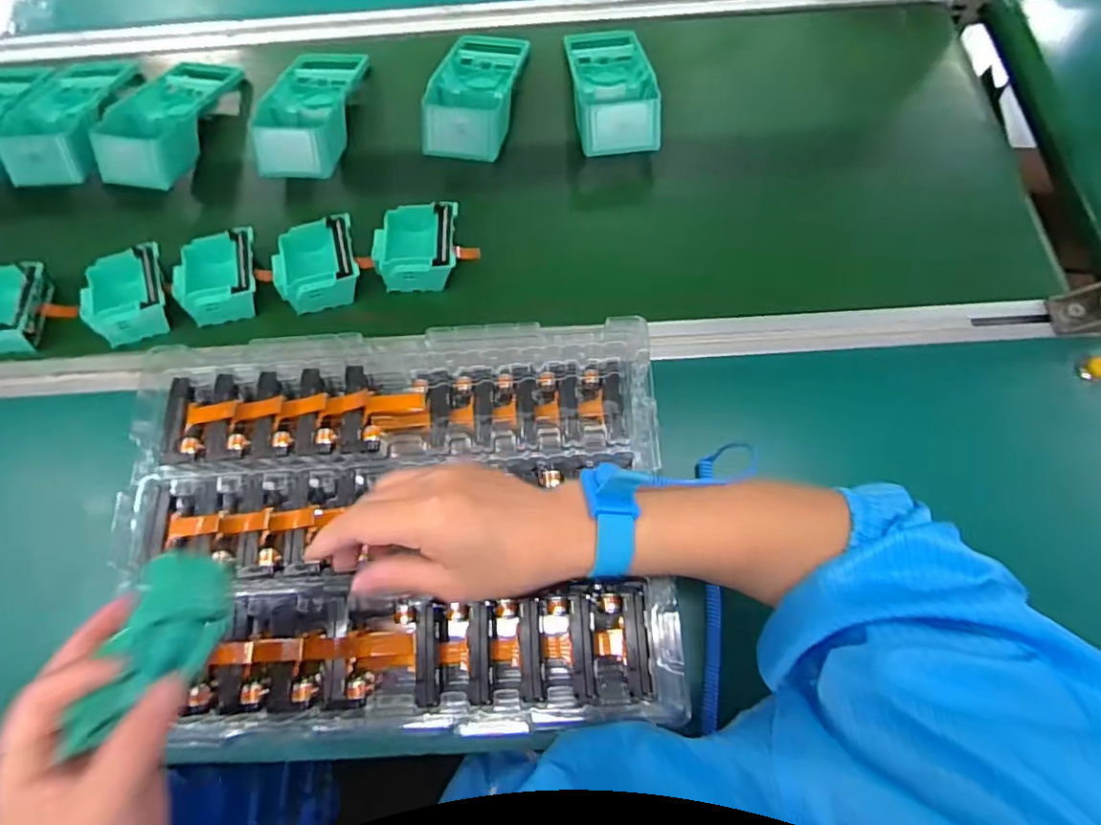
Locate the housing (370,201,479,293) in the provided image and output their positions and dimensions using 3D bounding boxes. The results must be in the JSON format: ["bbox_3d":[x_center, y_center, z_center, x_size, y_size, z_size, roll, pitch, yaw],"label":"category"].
[{"bbox_3d":[-0.119,-0.154,0.557,0.094,0.043,0.075,-5,70,1],"label":"housing"}]

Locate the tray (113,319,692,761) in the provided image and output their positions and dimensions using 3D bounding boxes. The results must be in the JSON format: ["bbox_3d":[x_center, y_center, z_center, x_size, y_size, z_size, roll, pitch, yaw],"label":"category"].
[{"bbox_3d":[-0.110,0.078,0.415,0.377,0.041,0.282,-3,70,1],"label":"tray"}]

